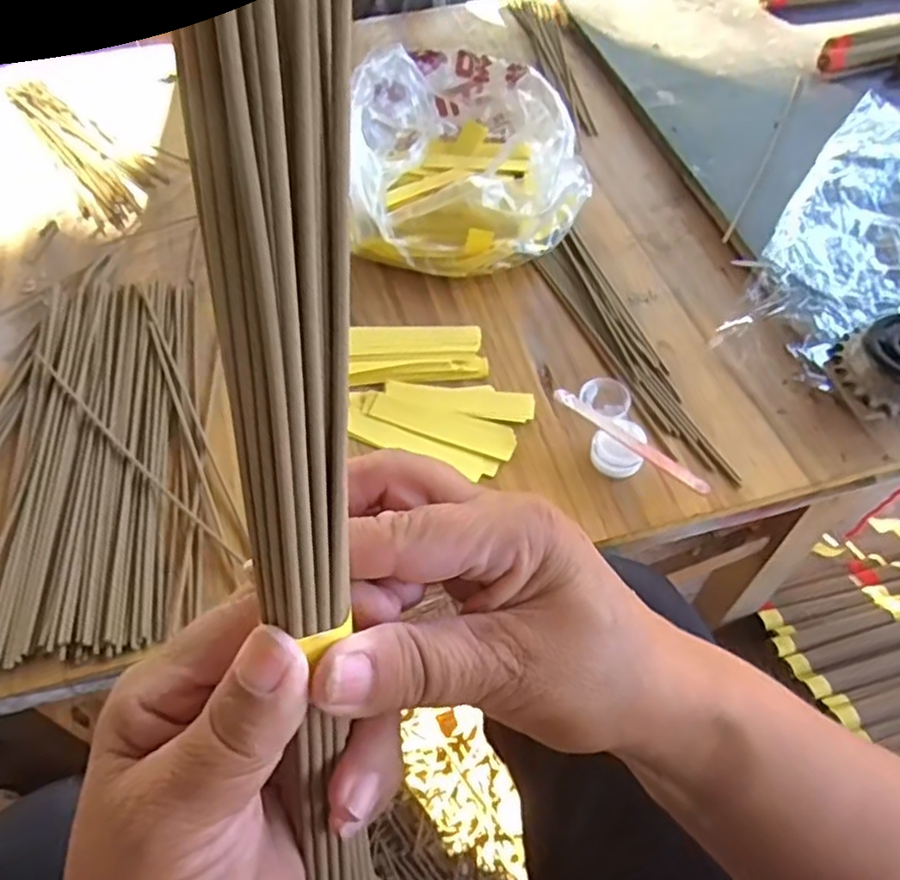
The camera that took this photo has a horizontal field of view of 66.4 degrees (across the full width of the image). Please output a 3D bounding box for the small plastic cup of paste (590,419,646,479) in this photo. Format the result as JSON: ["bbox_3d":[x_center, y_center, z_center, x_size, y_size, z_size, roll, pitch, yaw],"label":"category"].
[{"bbox_3d":[0.121,0.007,0.487,0.034,0.026,0.035,-1,55,1],"label":"small plastic cup of paste"}]

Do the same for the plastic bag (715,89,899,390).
[{"bbox_3d":[0.390,-0.192,0.592,0.169,0.017,0.374,28,60,19],"label":"plastic bag"}]

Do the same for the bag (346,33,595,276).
[{"bbox_3d":[0.015,-0.254,0.624,0.220,0.084,0.225,-3,55,-1],"label":"bag"}]

